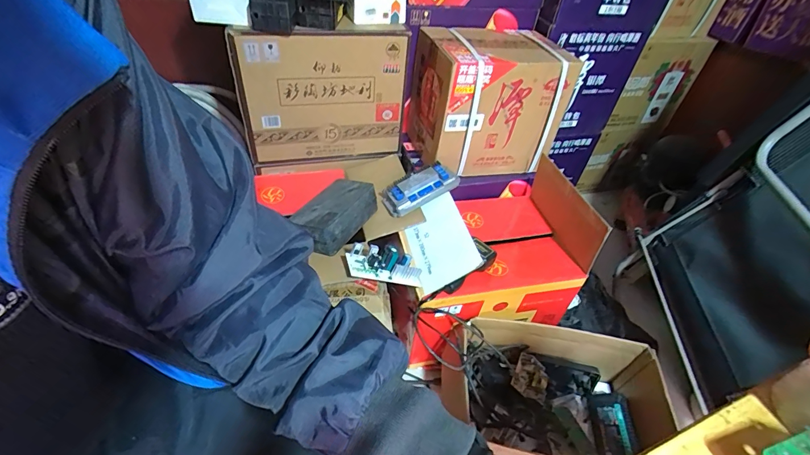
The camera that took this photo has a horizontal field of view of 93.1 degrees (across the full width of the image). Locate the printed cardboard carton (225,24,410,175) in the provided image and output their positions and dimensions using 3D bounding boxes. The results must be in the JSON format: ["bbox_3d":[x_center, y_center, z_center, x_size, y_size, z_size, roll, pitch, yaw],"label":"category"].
[{"bbox_3d":[-0.188,-0.297,0.912,0.374,0.319,0.071,-10,46,-18],"label":"printed cardboard carton"}]

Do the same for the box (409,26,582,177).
[{"bbox_3d":[0.199,-0.311,0.960,0.324,0.280,0.213,-7,45,-14],"label":"box"}]

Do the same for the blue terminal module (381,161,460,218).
[{"bbox_3d":[0.032,-0.094,0.886,0.178,0.041,0.093,-26,48,1],"label":"blue terminal module"}]

